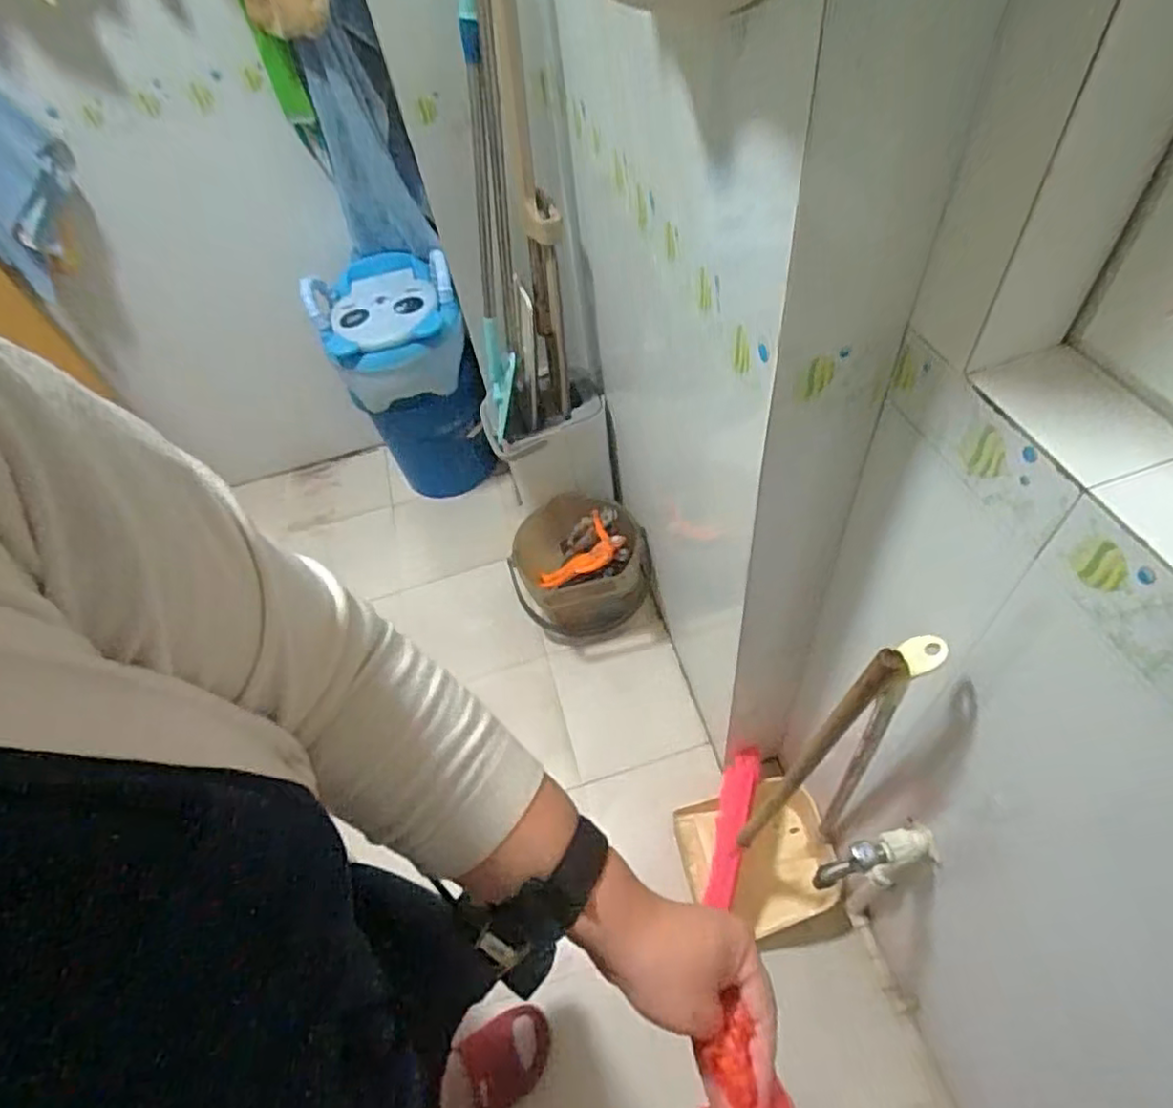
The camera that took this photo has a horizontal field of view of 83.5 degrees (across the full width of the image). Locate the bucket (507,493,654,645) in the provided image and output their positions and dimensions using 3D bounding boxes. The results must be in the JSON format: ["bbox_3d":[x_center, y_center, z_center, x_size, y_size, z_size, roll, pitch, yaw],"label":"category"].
[{"bbox_3d":[-0.010,0.040,1.415,0.278,0.263,0.262,-2,53,3],"label":"bucket"}]

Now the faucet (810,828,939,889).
[{"bbox_3d":[0.323,0.342,0.729,0.127,0.071,0.046,-19,54,-10],"label":"faucet"}]

